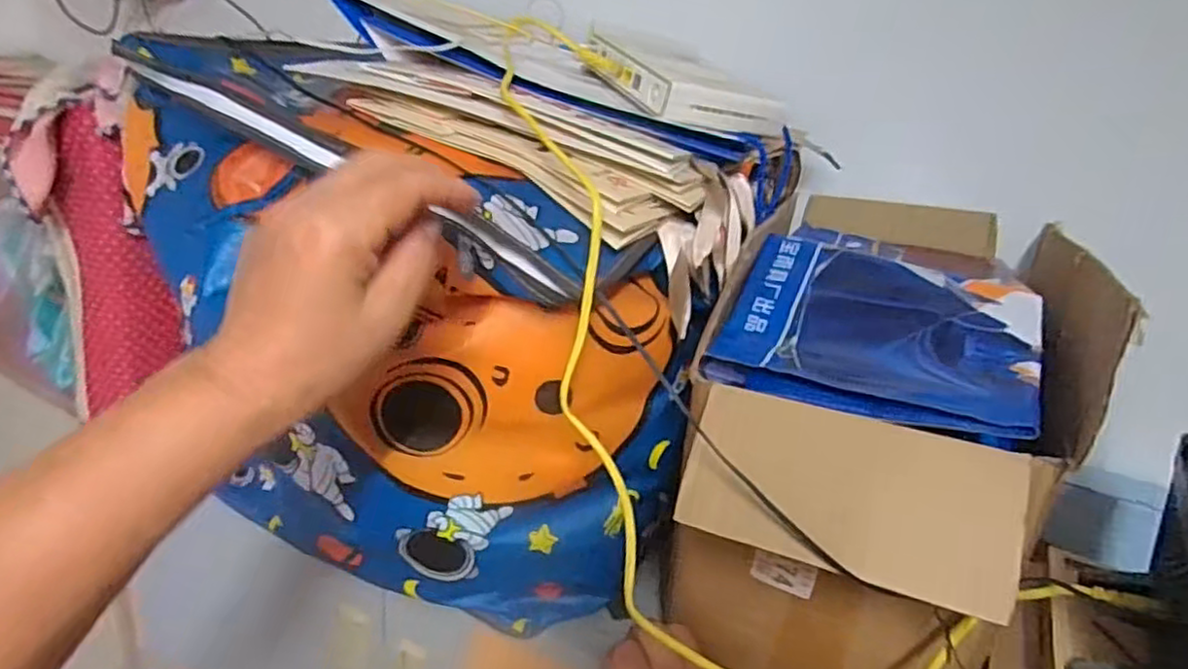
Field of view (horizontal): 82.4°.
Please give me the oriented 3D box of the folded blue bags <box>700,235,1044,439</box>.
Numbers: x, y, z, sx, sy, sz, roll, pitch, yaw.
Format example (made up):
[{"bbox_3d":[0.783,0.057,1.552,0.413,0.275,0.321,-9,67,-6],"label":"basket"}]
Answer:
[{"bbox_3d":[0.187,-0.007,0.453,0.188,0.015,0.159,11,43,25],"label":"folded blue bags"}]

